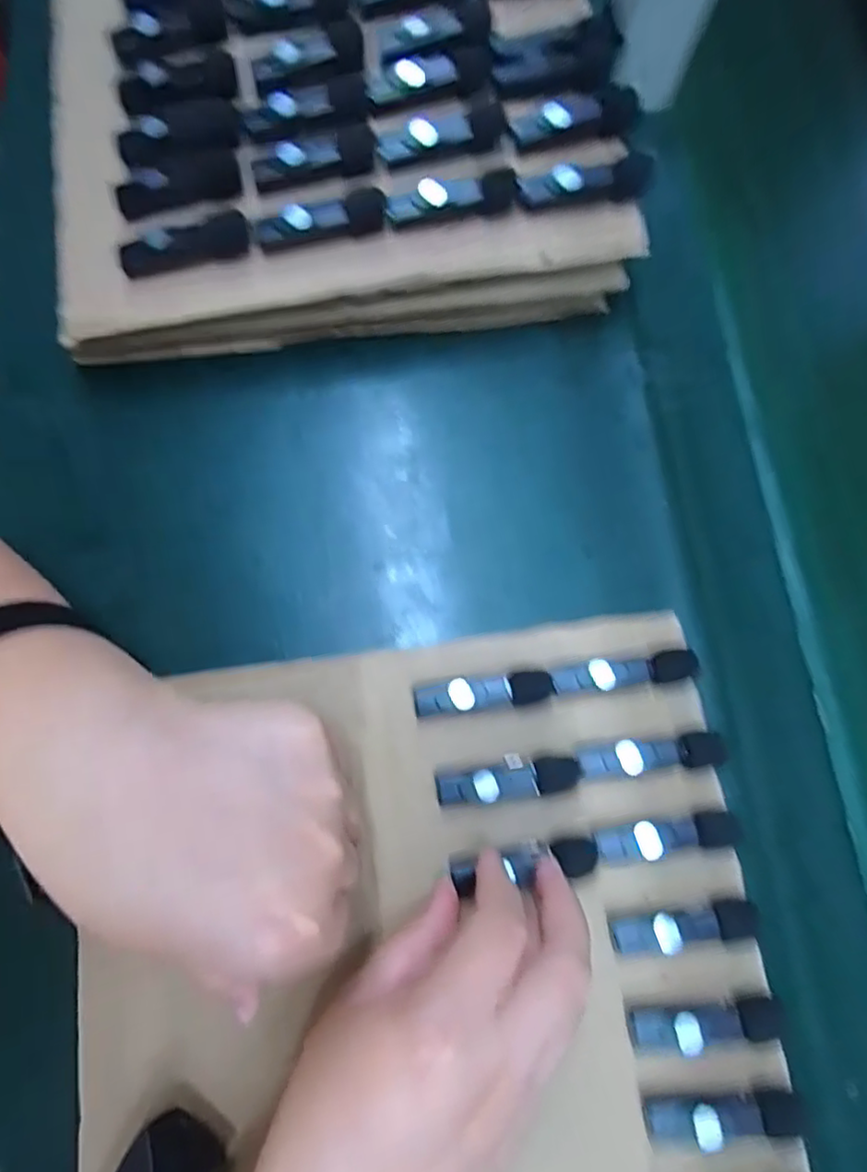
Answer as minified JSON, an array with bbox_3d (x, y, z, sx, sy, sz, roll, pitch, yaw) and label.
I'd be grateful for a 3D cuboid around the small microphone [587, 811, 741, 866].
[{"bbox_3d":[0.103,0.111,0.272,0.061,0.011,0.015,-7,77,-5],"label":"small microphone"}]

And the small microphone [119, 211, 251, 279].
[{"bbox_3d":[-0.123,-0.167,0.303,0.064,0.017,0.012,-11,78,-6],"label":"small microphone"}]

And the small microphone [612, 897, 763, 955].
[{"bbox_3d":[0.109,0.147,0.266,0.062,0.009,0.015,-8,77,-5],"label":"small microphone"}]

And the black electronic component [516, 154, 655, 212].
[{"bbox_3d":[0.075,-0.195,0.299,0.067,0.017,0.013,-6,76,-1],"label":"black electronic component"}]

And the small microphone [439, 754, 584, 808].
[{"bbox_3d":[0.034,0.090,0.282,0.064,0.017,0.015,-9,77,-6],"label":"small microphone"}]

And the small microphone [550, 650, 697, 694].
[{"bbox_3d":[0.090,0.041,0.289,0.067,0.013,0.014,-6,77,-5],"label":"small microphone"}]

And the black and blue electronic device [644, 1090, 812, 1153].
[{"bbox_3d":[0.119,0.215,0.247,0.064,0.009,0.014,-4,77,-4],"label":"black and blue electronic device"}]

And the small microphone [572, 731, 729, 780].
[{"bbox_3d":[0.099,0.077,0.279,0.064,0.010,0.015,-5,77,-5],"label":"small microphone"}]

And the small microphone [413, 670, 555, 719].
[{"bbox_3d":[0.023,0.051,0.290,0.064,0.017,0.015,-6,77,-5],"label":"small microphone"}]

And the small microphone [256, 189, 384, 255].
[{"bbox_3d":[-0.055,-0.179,0.301,0.063,0.015,0.017,-8,77,-5],"label":"small microphone"}]

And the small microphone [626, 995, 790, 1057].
[{"bbox_3d":[0.114,0.183,0.255,0.065,0.010,0.015,-5,77,-5],"label":"small microphone"}]

